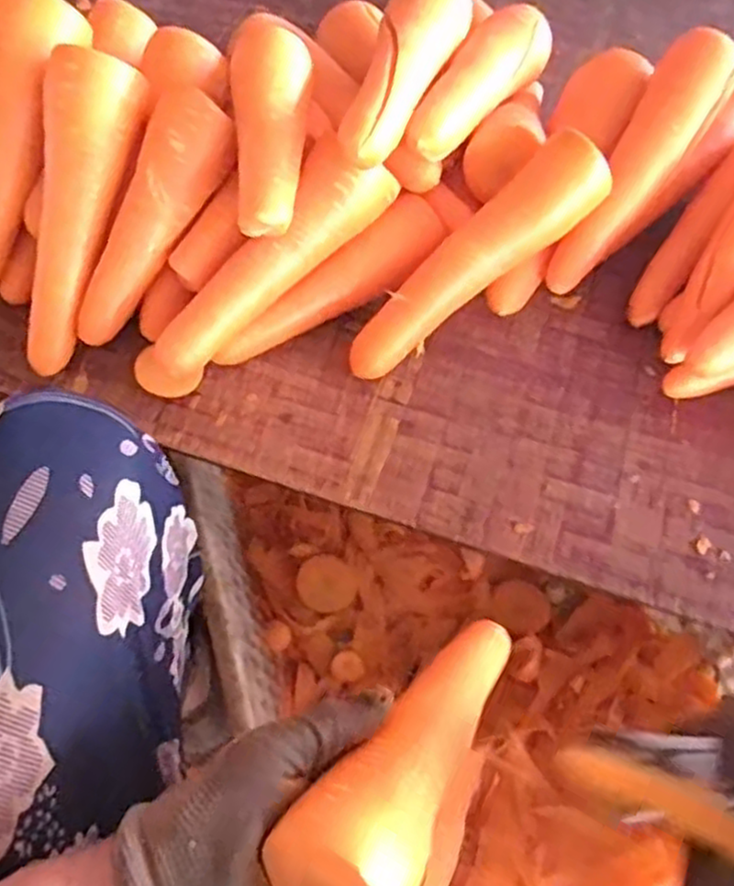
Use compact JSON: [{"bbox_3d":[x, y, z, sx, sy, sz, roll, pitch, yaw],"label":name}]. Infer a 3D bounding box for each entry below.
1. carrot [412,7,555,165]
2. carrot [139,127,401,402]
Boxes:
[{"bbox_3d":[0.078,-0.259,0.523,0.043,0.049,0.191,28,66,15],"label":"carrot"},{"bbox_3d":[-0.071,-0.112,0.481,0.210,0.041,0.046,-44,68,2],"label":"carrot"}]

